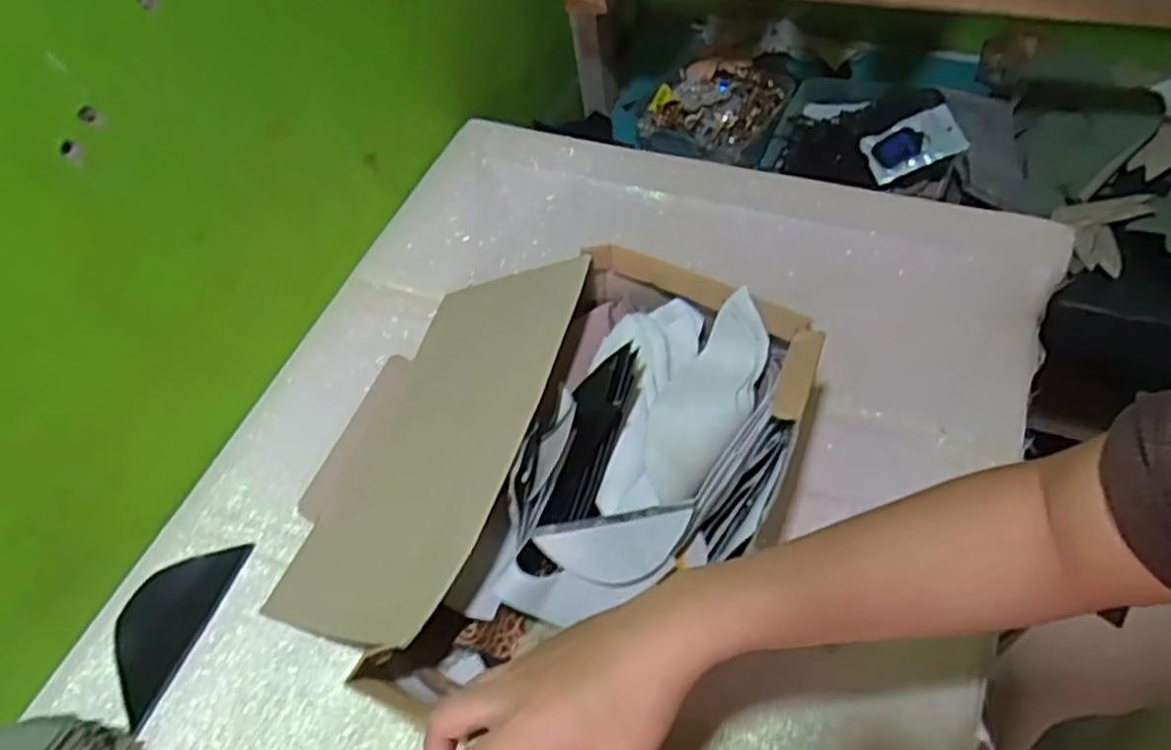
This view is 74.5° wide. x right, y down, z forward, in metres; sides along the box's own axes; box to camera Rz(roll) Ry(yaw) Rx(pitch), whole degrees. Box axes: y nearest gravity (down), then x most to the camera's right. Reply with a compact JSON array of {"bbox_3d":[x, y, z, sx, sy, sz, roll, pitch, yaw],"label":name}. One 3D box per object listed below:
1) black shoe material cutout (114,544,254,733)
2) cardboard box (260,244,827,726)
[{"bbox_3d":[-0.314,0.180,0.574,0.060,0.006,0.129,16,58,19],"label":"black shoe material cutout"},{"bbox_3d":[-0.044,0.066,0.560,0.352,0.122,0.330,16,58,20],"label":"cardboard box"}]

